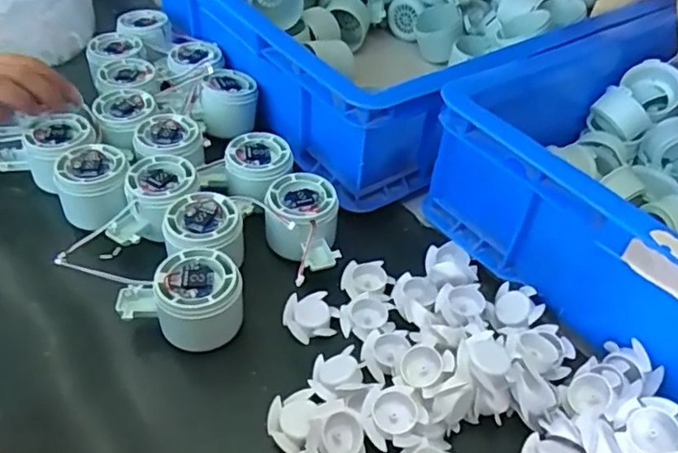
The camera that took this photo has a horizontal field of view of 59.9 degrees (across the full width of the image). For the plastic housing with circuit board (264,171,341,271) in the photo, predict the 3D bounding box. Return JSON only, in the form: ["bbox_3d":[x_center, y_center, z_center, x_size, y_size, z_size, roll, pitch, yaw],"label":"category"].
[{"bbox_3d":[-0.030,-0.002,0.475,0.056,0.043,0.077,0,45,-5],"label":"plastic housing with circuit board"}]

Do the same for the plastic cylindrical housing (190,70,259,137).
[{"bbox_3d":[-0.112,-0.126,0.588,0.061,0.050,0.065,-2,45,-7],"label":"plastic cylindrical housing"}]

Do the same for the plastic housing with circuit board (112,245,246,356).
[{"bbox_3d":[-0.109,0.057,0.414,0.083,0.048,0.061,-16,48,-20],"label":"plastic housing with circuit board"}]

